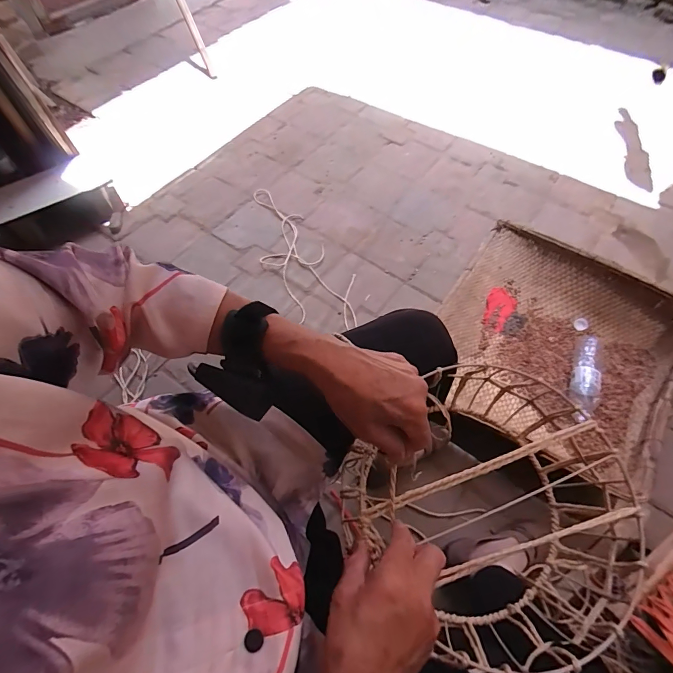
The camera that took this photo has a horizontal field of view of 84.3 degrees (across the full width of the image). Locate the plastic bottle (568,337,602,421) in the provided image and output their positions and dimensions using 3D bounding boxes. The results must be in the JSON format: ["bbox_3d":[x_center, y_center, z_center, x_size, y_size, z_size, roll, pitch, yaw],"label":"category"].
[{"bbox_3d":[0.612,0.091,0.914,0.064,0.051,0.245,18,62,10],"label":"plastic bottle"}]

